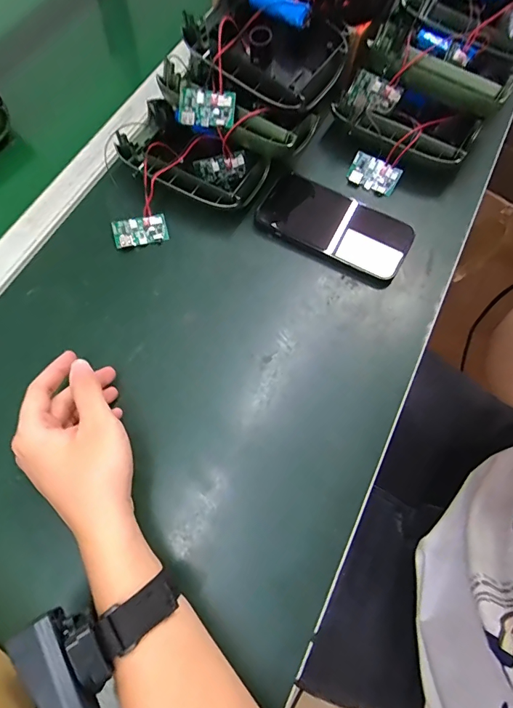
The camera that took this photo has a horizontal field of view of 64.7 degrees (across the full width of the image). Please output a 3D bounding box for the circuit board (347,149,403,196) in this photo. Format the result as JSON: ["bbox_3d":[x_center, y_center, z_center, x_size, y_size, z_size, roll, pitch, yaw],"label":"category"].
[{"bbox_3d":[0.132,-0.202,0.459,0.056,0.033,0.010,31,35,11],"label":"circuit board"}]

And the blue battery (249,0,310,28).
[{"bbox_3d":[0.021,-0.341,0.396,0.066,0.016,0.021,34,71,11],"label":"blue battery"}]

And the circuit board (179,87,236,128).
[{"bbox_3d":[-0.048,-0.237,0.391,0.054,0.008,0.030,12,110,8],"label":"circuit board"}]

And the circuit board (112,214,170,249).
[{"bbox_3d":[-0.123,-0.131,0.433,0.055,0.009,0.031,-14,70,-7],"label":"circuit board"}]

